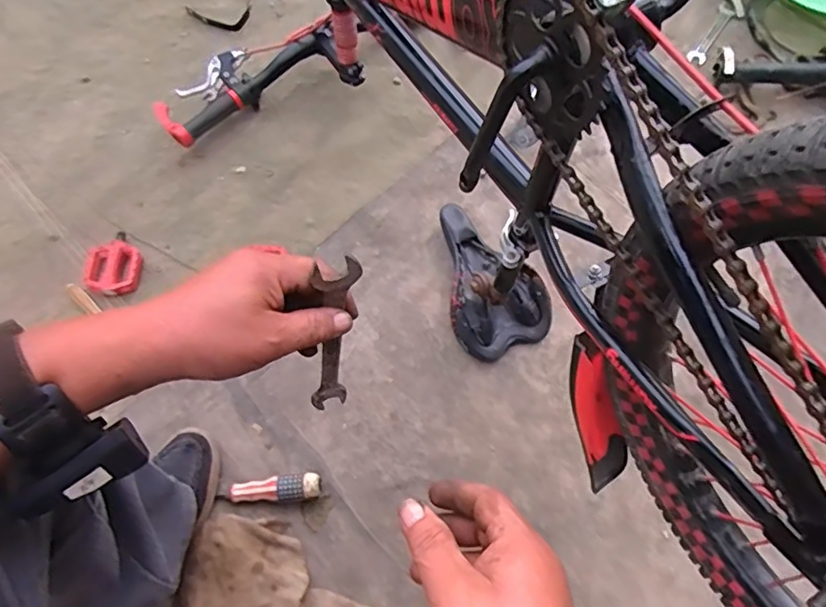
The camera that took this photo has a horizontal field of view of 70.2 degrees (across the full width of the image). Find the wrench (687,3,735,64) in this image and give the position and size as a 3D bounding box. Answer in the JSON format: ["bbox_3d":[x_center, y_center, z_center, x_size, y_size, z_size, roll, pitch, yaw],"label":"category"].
[{"bbox_3d":[0.495,-0.444,0.974,0.028,0.004,0.126,34,80,3],"label":"wrench"}]

